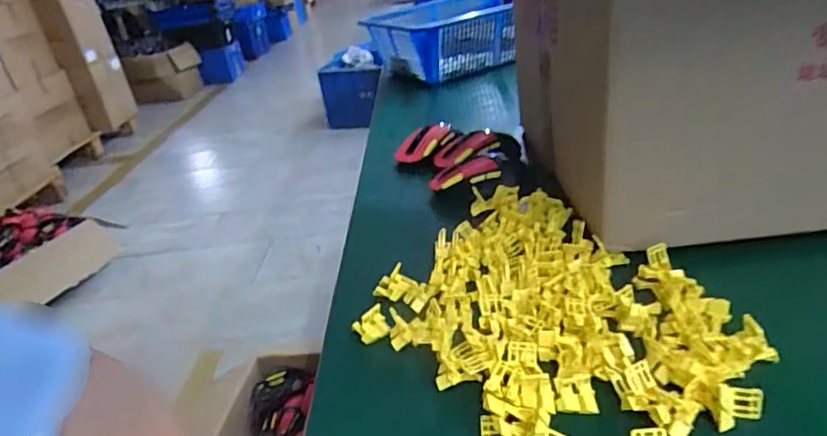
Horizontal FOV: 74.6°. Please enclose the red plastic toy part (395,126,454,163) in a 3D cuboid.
[{"bbox_3d":[0.012,-0.100,0.719,0.081,0.028,0.043,-27,29,7],"label":"red plastic toy part"}]

